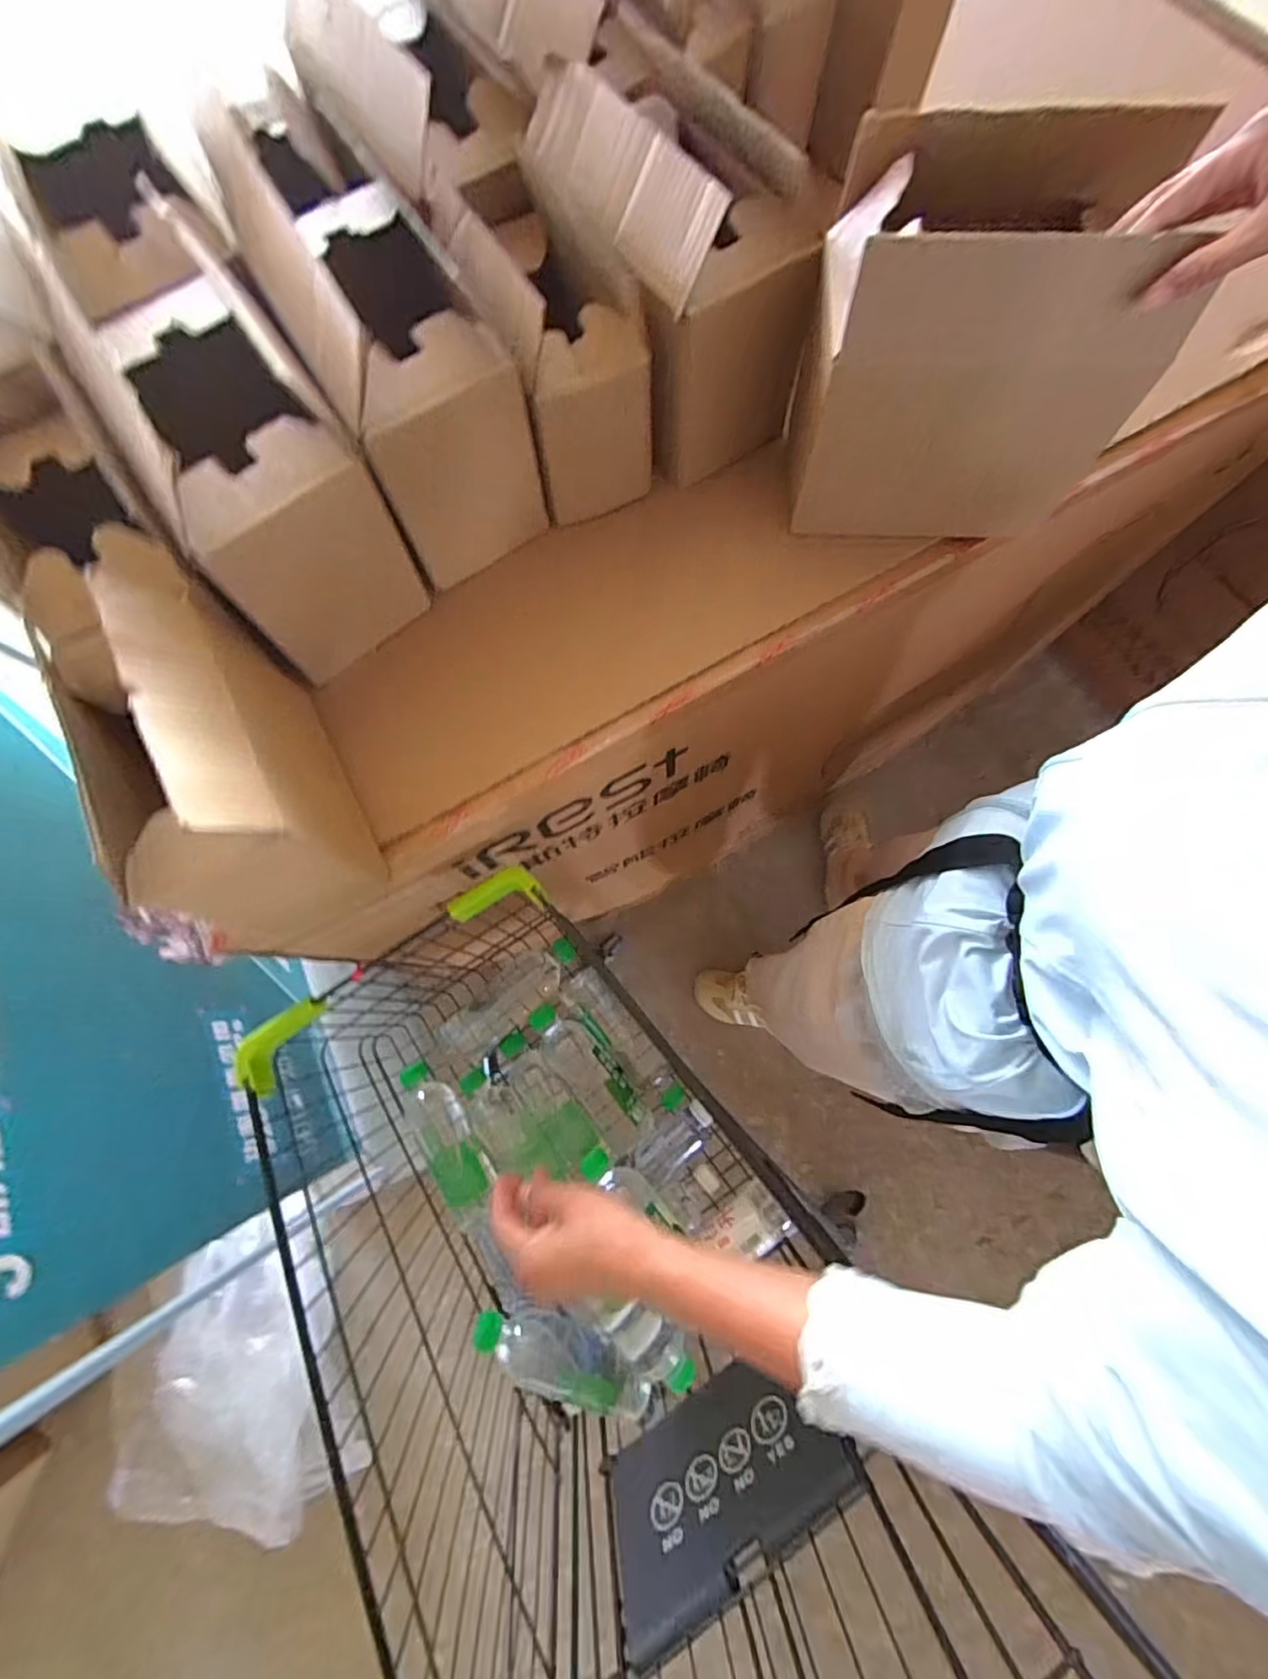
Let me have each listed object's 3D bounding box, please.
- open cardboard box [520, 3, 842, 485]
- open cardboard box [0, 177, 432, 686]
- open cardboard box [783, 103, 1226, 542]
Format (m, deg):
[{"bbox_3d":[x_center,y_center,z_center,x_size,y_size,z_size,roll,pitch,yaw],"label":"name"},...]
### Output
[{"bbox_3d":[0.032,-0.488,0.501,0.165,0.194,0.210,-27,77,-6],"label":"open cardboard box"},{"bbox_3d":[-0.297,-0.302,0.459,0.132,0.193,0.261,-32,78,-7],"label":"open cardboard box"},{"bbox_3d":[0.254,-0.378,0.456,0.219,0.206,0.148,3,76,2],"label":"open cardboard box"}]

